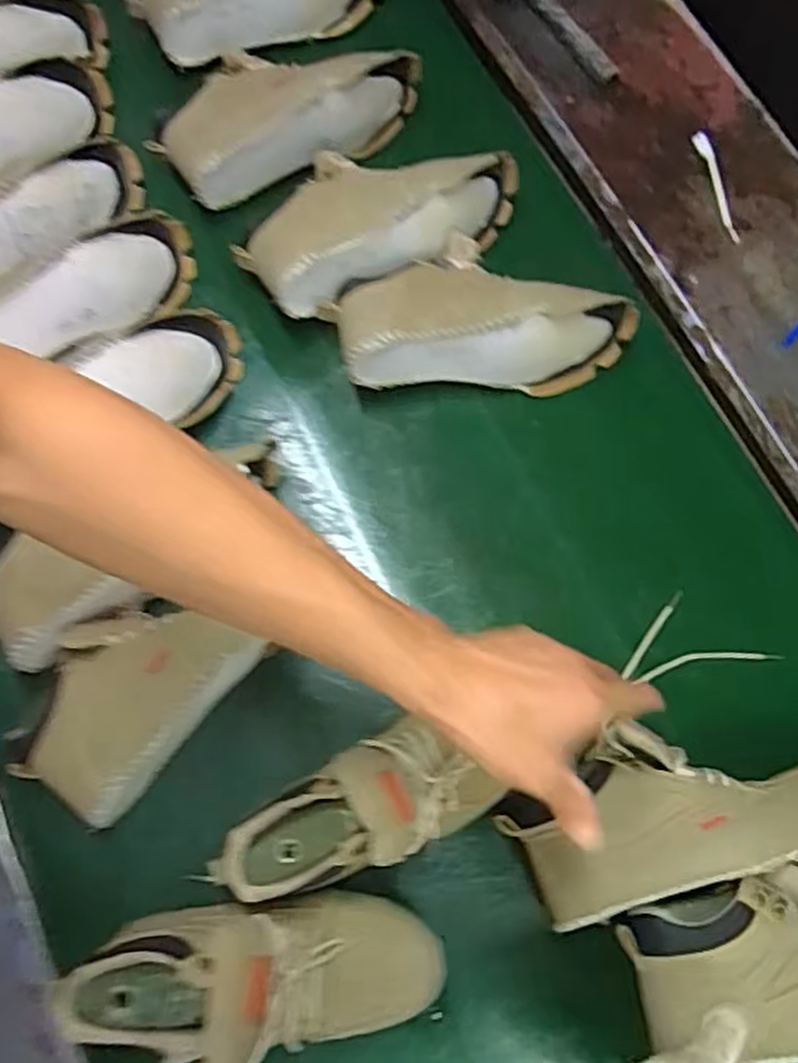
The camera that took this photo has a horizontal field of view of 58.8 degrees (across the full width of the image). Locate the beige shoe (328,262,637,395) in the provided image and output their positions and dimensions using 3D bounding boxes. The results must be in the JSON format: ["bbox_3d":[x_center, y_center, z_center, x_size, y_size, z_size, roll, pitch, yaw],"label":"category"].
[{"bbox_3d":[0.091,-0.212,0.726,0.293,0.098,0.110,-3,74,0],"label":"beige shoe"}]

